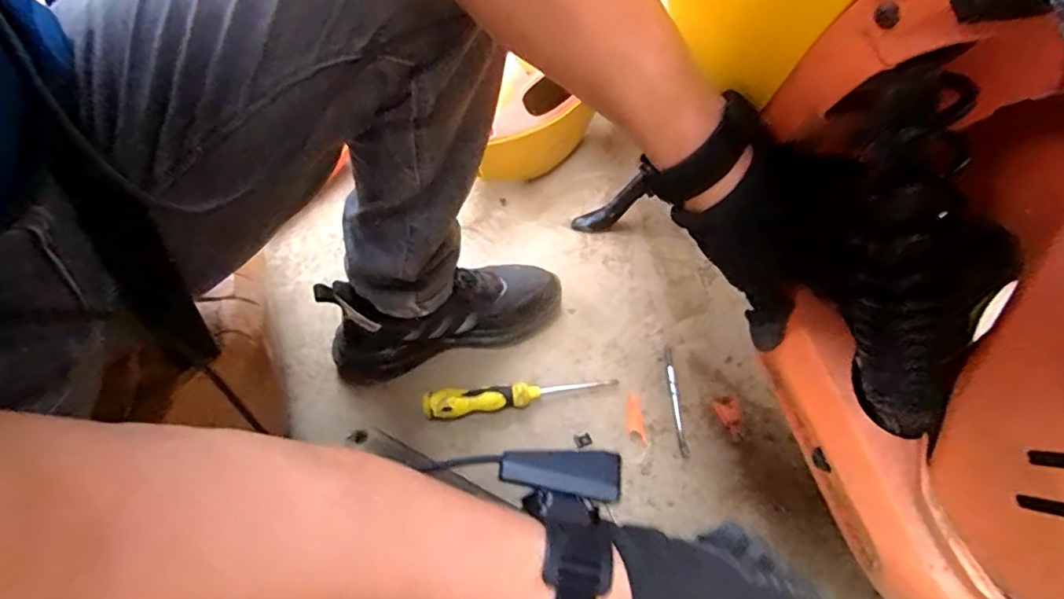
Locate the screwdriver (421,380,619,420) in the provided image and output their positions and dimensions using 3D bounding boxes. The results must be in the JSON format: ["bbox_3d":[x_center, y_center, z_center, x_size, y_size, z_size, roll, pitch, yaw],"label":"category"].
[{"bbox_3d":[-0.012,0.099,0.590,0.200,0.032,0.023,-9,54,-4],"label":"screwdriver"}]

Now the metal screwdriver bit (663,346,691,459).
[{"bbox_3d":[0.150,0.103,0.590,0.010,0.006,0.134,-1,47,4],"label":"metal screwdriver bit"}]

